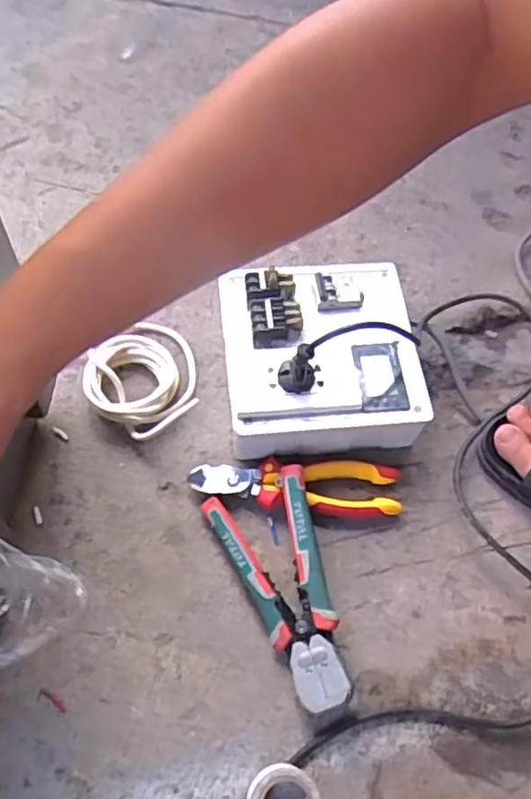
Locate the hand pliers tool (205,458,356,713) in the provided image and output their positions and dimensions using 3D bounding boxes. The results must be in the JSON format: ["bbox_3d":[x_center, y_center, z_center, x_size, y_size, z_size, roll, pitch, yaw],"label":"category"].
[{"bbox_3d":[0.029,0.157,0.559,0.087,0.043,0.196,-24,65,-15],"label":"hand pliers tool"}]

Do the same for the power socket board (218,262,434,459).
[{"bbox_3d":[0.055,-0.042,0.636,0.190,0.105,0.177,-5,62,-6],"label":"power socket board"}]

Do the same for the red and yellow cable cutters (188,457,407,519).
[{"bbox_3d":[0.030,0.079,0.609,0.198,0.030,0.054,5,61,0],"label":"red and yellow cable cutters"}]

